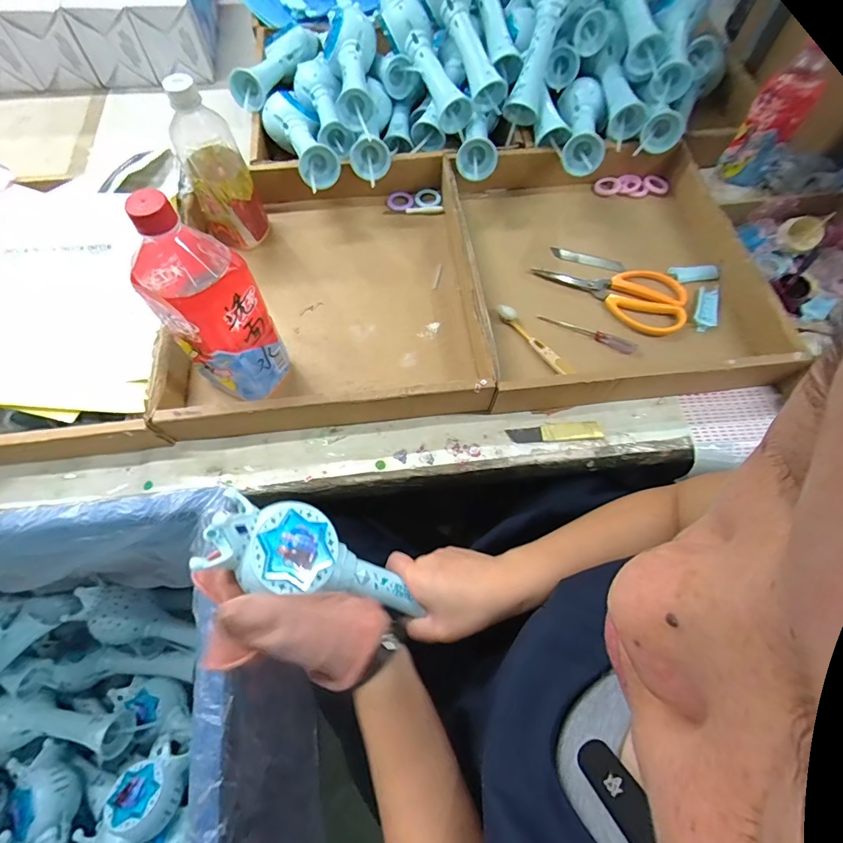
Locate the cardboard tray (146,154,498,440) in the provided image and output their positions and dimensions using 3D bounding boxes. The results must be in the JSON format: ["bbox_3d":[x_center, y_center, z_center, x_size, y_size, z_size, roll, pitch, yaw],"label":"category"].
[{"bbox_3d":[-0.110,-0.173,0.535,0.341,0.058,0.369,-4,66,-3],"label":"cardboard tray"}]

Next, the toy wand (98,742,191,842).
[{"bbox_3d":[-0.358,0.499,0.495,0.080,0.042,0.224,20,48,8],"label":"toy wand"}]

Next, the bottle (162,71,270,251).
[{"bbox_3d":[-0.245,-0.302,0.515,0.072,0.178,0.079,-25,69,-11],"label":"bottle"}]

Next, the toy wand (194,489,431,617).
[{"bbox_3d":[-0.080,0.114,0.355,0.178,0.039,0.070,30,65,-22],"label":"toy wand"}]

